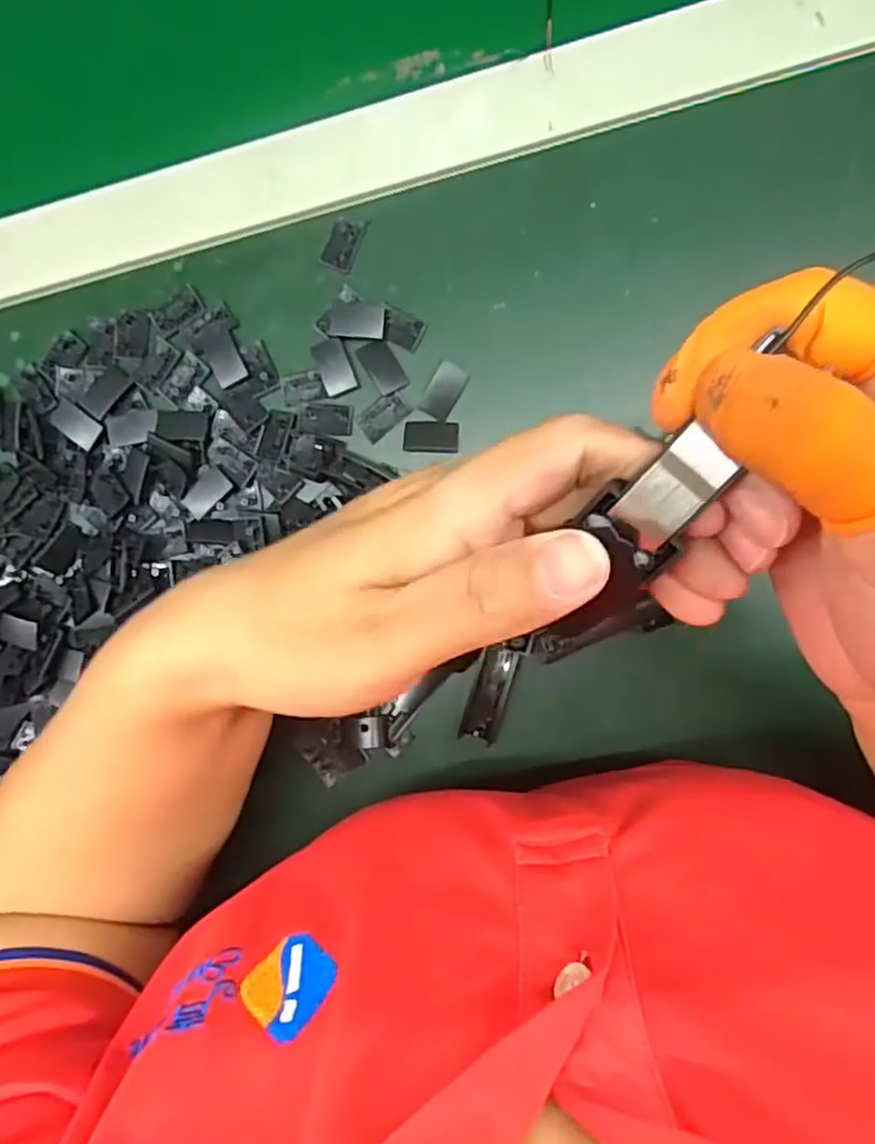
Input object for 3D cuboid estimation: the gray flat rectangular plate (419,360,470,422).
[{"bbox_3d":[0.003,-0.085,0.332,0.014,0.006,0.025,30,94,5],"label":"gray flat rectangular plate"}]

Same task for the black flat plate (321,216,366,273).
[{"bbox_3d":[-0.046,-0.157,0.336,0.015,0.004,0.025,23,94,6],"label":"black flat plate"}]

